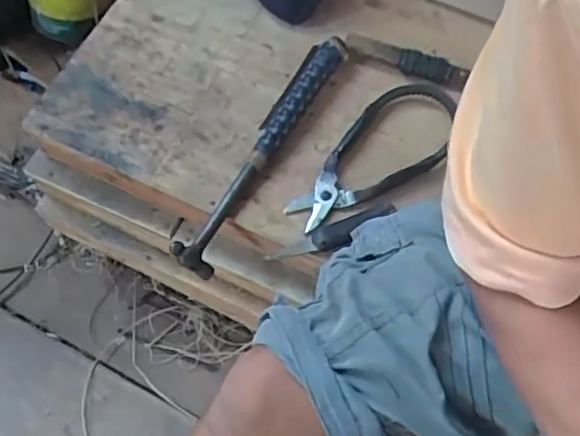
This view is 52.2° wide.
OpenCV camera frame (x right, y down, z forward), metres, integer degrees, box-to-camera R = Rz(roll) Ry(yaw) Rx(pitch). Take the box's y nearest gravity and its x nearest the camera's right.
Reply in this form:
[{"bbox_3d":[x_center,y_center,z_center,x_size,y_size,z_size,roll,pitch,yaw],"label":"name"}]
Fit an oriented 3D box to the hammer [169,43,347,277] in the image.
[{"bbox_3d":[-0.030,-0.077,0.639,0.043,0.069,0.302,29,68,11],"label":"hammer"}]

